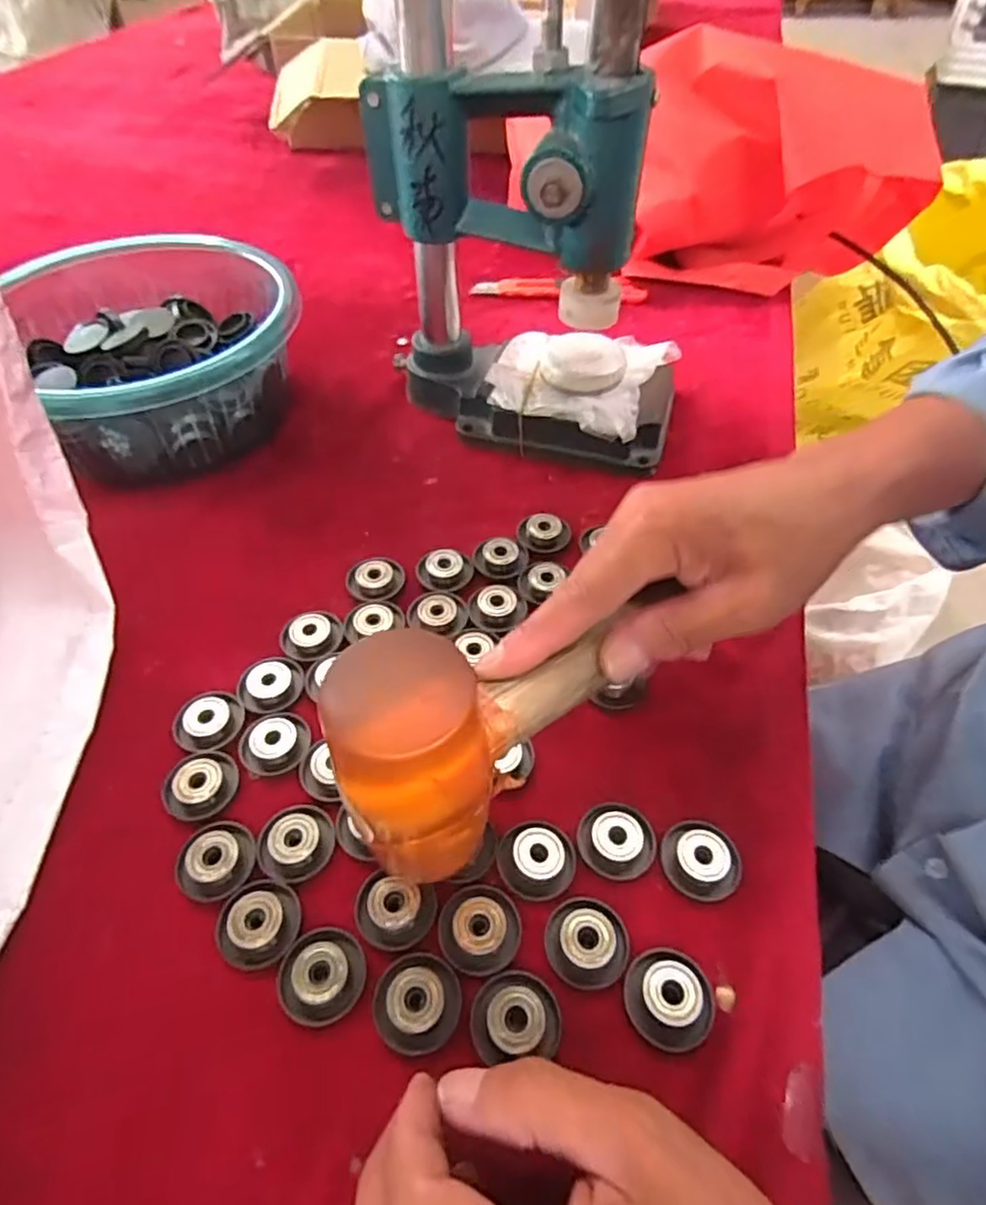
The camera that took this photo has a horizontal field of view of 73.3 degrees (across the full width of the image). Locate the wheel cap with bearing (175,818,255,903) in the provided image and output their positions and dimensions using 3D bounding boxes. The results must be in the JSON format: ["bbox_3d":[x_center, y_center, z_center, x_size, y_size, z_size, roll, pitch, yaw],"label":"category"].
[{"bbox_3d":[-0.120,0.111,0.287,0.032,0.008,0.032,0,50,0],"label":"wheel cap with bearing"}]

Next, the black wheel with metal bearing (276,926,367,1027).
[{"bbox_3d":[-0.067,0.146,0.260,0.032,0.008,0.033,0,50,0],"label":"black wheel with metal bearing"}]

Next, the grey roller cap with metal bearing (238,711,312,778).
[{"bbox_3d":[-0.107,0.067,0.322,0.032,0.007,0.034,0,50,0],"label":"grey roller cap with metal bearing"}]

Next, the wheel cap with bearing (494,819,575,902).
[{"bbox_3d":[0.019,0.110,0.284,0.033,0.010,0.029,-7,50,-5],"label":"wheel cap with bearing"}]

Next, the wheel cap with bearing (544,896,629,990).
[{"bbox_3d":[0.038,0.134,0.264,0.032,0.009,0.033,0,50,0],"label":"wheel cap with bearing"}]

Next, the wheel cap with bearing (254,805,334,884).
[{"bbox_3d":[-0.087,0.104,0.291,0.032,0.006,0.033,0,50,0],"label":"wheel cap with bearing"}]

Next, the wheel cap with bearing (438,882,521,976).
[{"bbox_3d":[-0.005,0.131,0.268,0.032,0.008,0.033,0,50,0],"label":"wheel cap with bearing"}]

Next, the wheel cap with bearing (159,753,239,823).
[{"bbox_3d":[-0.137,0.084,0.309,0.034,0.008,0.032,0,50,0],"label":"wheel cap with bearing"}]

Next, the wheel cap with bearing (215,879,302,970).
[{"bbox_3d":[-0.096,0.130,0.270,0.031,0.009,0.033,0,50,0],"label":"wheel cap with bearing"}]

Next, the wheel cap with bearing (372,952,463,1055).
[{"bbox_3d":[-0.029,0.151,0.252,0.032,0.008,0.033,0,50,0],"label":"wheel cap with bearing"}]

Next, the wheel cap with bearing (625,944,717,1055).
[{"bbox_3d":[0.068,0.149,0.252,0.034,0.016,0.032,0,50,0],"label":"wheel cap with bearing"}]

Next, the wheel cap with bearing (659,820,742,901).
[{"bbox_3d":[0.090,0.111,0.288,0.033,0.008,0.032,0,50,0],"label":"wheel cap with bearing"}]

